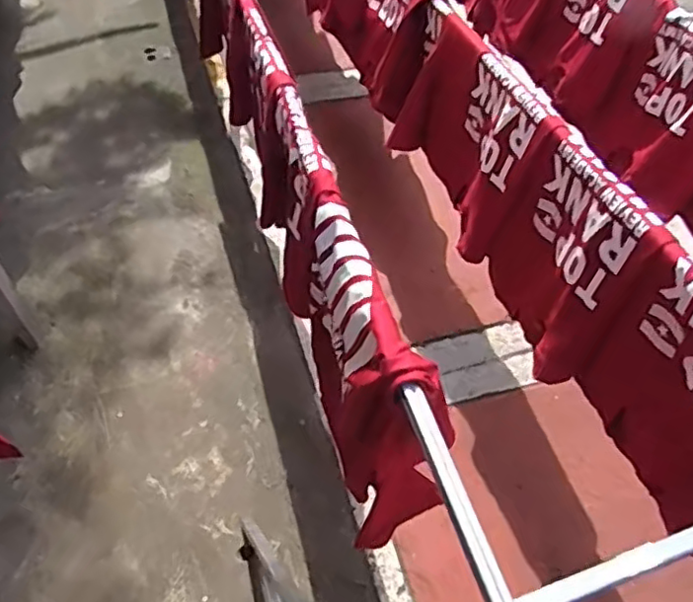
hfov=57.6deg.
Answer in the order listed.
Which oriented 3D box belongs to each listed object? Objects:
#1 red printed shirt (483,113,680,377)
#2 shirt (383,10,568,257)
[{"bbox_3d":[0.371,-0.079,1.088,0.089,0.341,0.308,-11,57,-10],"label":"red printed shirt"},{"bbox_3d":[0.243,-0.347,1.299,0.112,0.341,0.449,-12,57,-11],"label":"shirt"}]

